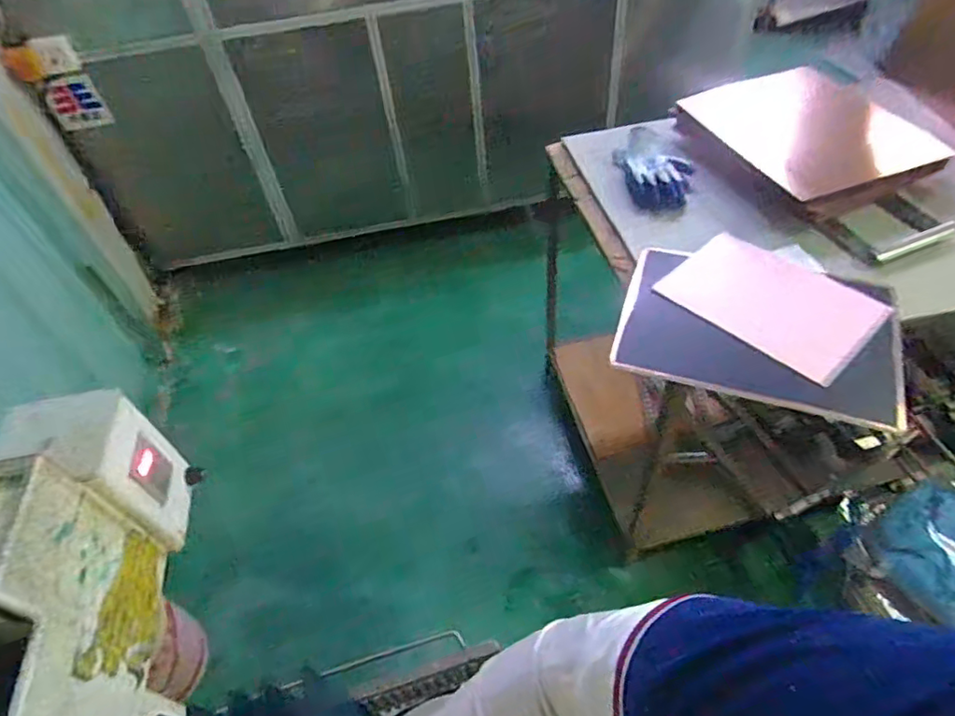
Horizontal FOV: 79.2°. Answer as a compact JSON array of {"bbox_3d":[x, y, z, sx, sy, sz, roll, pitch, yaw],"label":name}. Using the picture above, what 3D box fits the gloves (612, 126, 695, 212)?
[{"bbox_3d":[0.375,-0.392,1.212,0.128,0.058,0.243,-9,50,-2],"label":"gloves"}]

